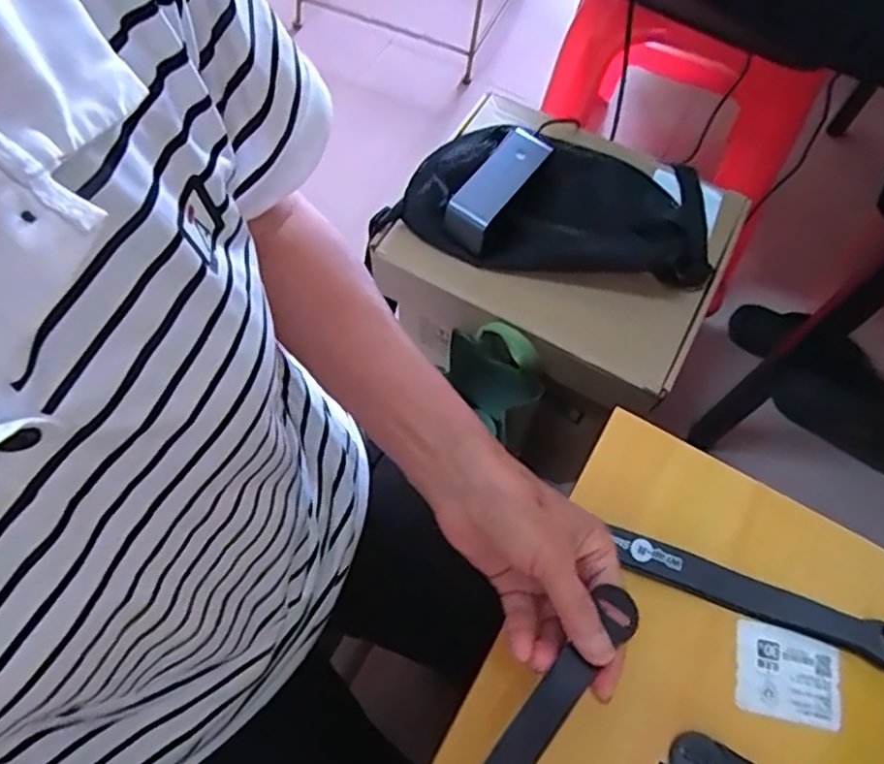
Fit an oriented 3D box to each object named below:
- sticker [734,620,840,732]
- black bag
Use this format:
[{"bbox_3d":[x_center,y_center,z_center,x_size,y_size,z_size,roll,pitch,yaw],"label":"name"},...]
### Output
[{"bbox_3d":[0.198,0.169,0.375,0.058,0.005,0.046,13,65,5],"label":"sticker"},{"bbox_3d":[0.124,-0.190,0.651,0.302,0.069,0.169,13,65,5],"label":"black bag"}]

